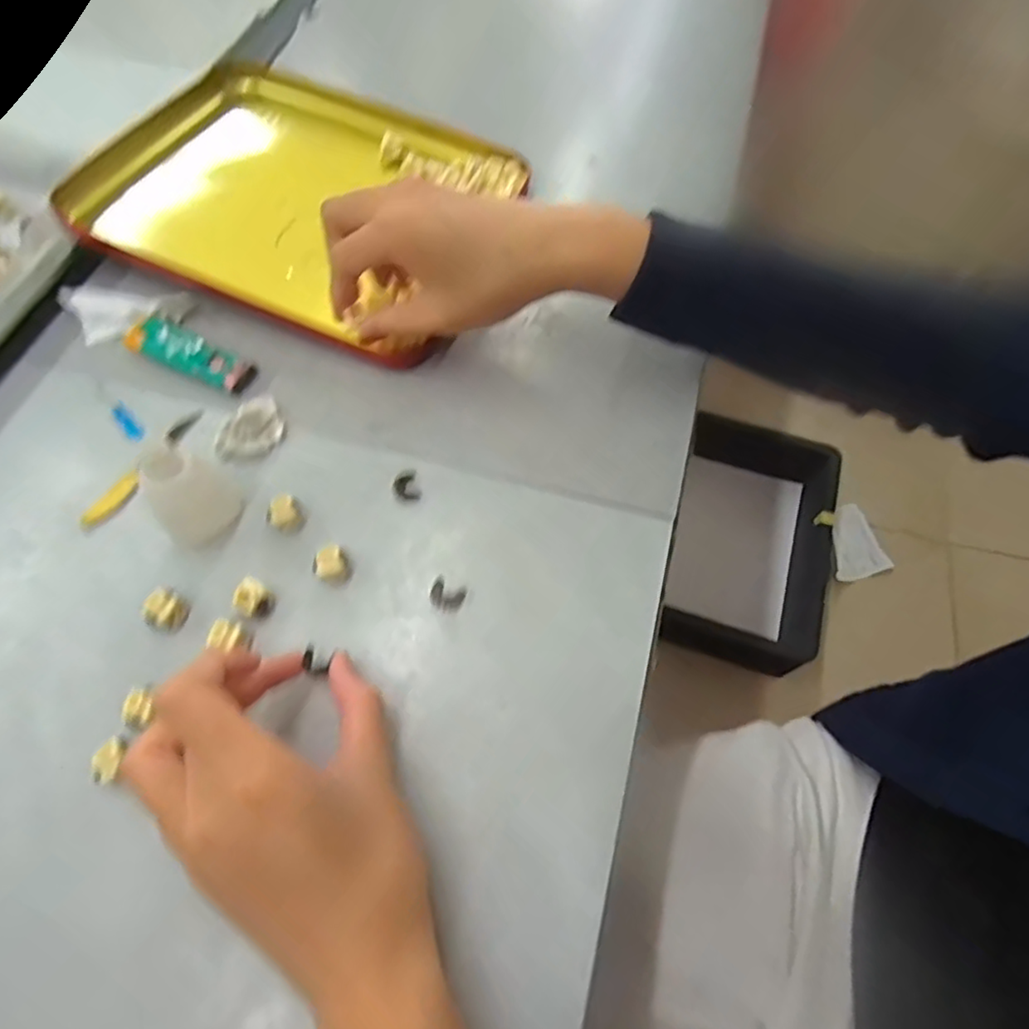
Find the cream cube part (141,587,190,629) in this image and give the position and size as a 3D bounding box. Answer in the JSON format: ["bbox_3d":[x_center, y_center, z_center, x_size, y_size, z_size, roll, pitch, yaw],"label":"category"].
[{"bbox_3d":[-0.162,0.044,0.294,0.015,0.014,0.016,31,65,12],"label":"cream cube part"}]

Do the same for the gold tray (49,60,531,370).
[{"bbox_3d":[-0.143,-0.213,0.421,0.272,0.021,0.201,25,64,9],"label":"gold tray"}]

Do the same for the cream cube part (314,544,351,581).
[{"bbox_3d":[-0.088,0.025,0.306,0.016,0.012,0.016,-21,65,-11],"label":"cream cube part"}]

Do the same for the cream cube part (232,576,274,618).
[{"bbox_3d":[-0.123,0.040,0.297,0.013,0.014,0.015,30,65,11],"label":"cream cube part"}]

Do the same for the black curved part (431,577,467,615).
[{"bbox_3d":[-0.033,0.039,0.305,0.017,0.004,0.015,24,65,11],"label":"black curved part"}]

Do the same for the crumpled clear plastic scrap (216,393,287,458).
[{"bbox_3d":[-0.139,-0.047,0.339,0.025,0.015,0.041,20,64,9],"label":"crumpled clear plastic scrap"}]

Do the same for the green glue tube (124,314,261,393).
[{"bbox_3d":[-0.190,-0.095,0.364,0.083,0.007,0.026,27,66,13],"label":"green glue tube"}]

